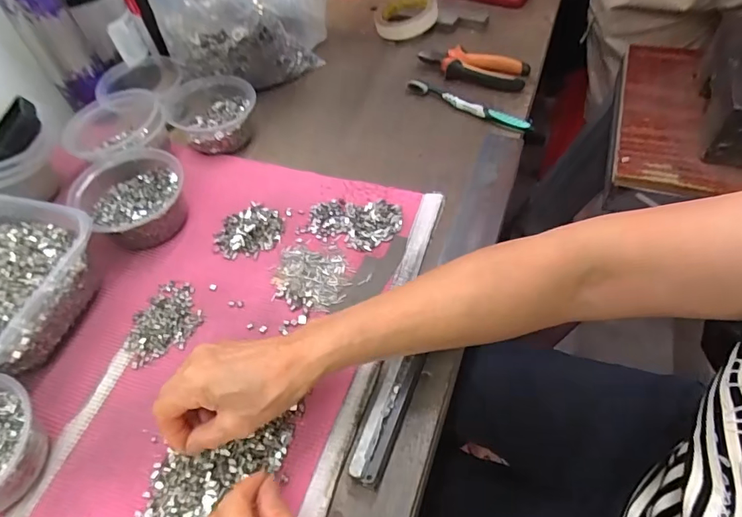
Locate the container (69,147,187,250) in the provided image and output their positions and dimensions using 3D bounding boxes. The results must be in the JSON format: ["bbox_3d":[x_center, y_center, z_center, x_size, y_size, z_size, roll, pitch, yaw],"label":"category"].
[{"bbox_3d":[-0.260,-0.070,0.513,0.112,0.058,0.120,-2,56,3],"label":"container"}]

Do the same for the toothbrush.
[{"bbox_3d":[0.126,-0.205,0.608,0.180,0.020,0.021,30,63,25],"label":"toothbrush"}]

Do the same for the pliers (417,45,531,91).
[{"bbox_3d":[0.140,-0.269,0.650,0.154,0.029,0.053,16,58,18],"label":"pliers"}]

